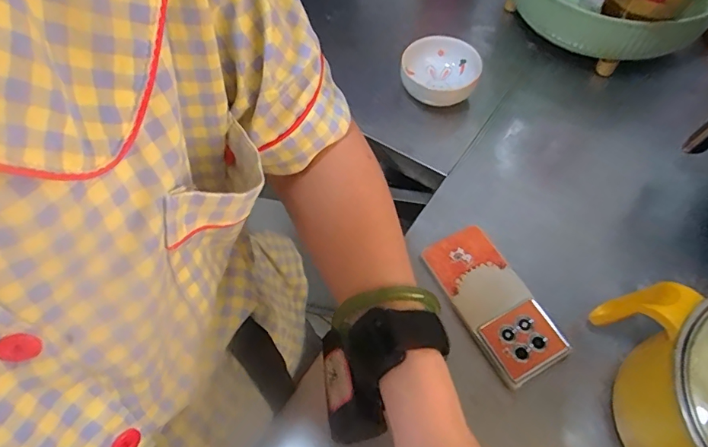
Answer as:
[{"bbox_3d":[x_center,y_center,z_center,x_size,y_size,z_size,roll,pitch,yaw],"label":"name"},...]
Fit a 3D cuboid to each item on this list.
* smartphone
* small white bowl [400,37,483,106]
[{"bbox_3d":[0.139,0.077,0.466,0.074,0.008,0.159,-28,65,-13],"label":"smartphone"},{"bbox_3d":[0.110,-0.192,0.596,0.095,0.048,0.098,-1,62,1],"label":"small white bowl"}]

